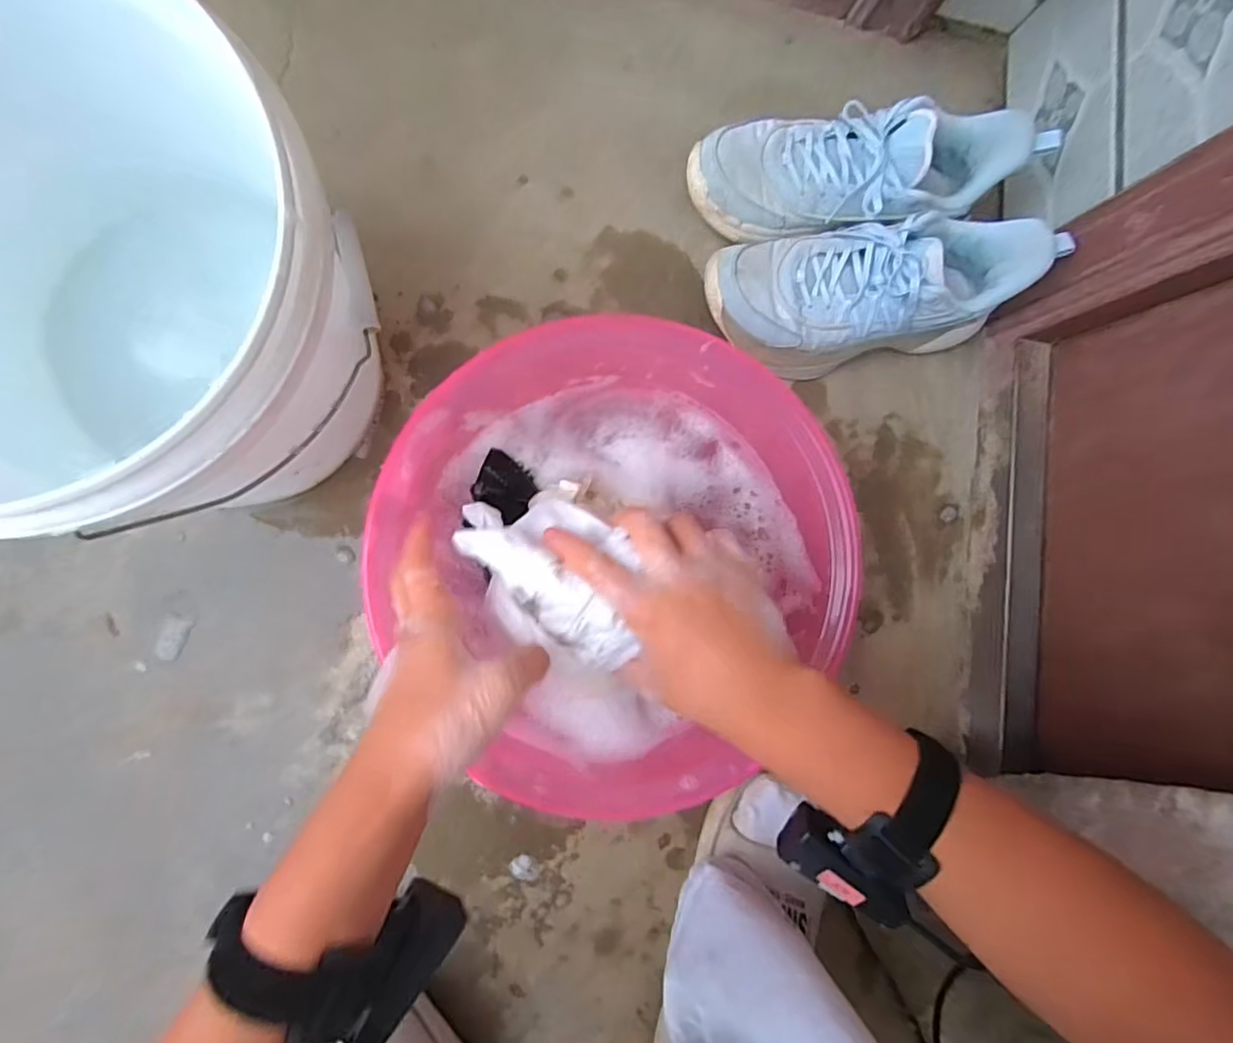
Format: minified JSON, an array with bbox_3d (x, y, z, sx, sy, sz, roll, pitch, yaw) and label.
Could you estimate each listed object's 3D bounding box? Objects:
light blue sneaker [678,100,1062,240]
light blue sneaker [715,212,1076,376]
[{"bbox_3d":[0.210,-0.299,0.500,0.286,0.100,0.101,-5,90,-10],"label":"light blue sneaker"},{"bbox_3d":[0.214,-0.200,0.511,0.257,0.121,0.108,-13,91,-10],"label":"light blue sneaker"}]

